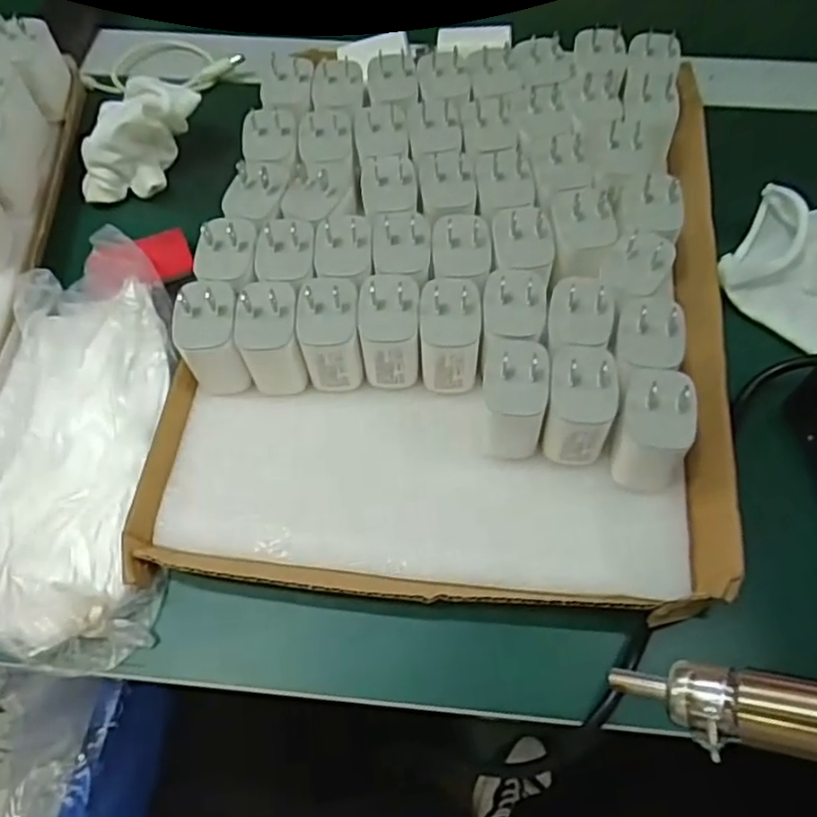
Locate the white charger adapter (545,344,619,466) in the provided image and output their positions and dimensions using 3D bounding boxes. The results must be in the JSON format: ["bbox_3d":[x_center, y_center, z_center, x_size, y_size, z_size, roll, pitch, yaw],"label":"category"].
[{"bbox_3d":[0.080,-0.002,0.330,0.028,0.045,0.045,6,63,4],"label":"white charger adapter"}]

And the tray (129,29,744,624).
[{"bbox_3d":[0.028,-0.070,0.366,0.270,0.056,0.325,6,63,4],"label":"tray"}]

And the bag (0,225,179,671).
[{"bbox_3d":[-0.171,0.008,0.347,0.099,0.028,0.221,-9,63,-4],"label":"bag"}]

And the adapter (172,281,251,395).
[{"bbox_3d":[-0.098,-0.037,0.354,0.030,0.046,0.040,-5,63,-2],"label":"adapter"}]

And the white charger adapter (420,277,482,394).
[{"bbox_3d":[0.020,-0.037,0.346,0.029,0.044,0.041,-2,63,0],"label":"white charger adapter"}]

